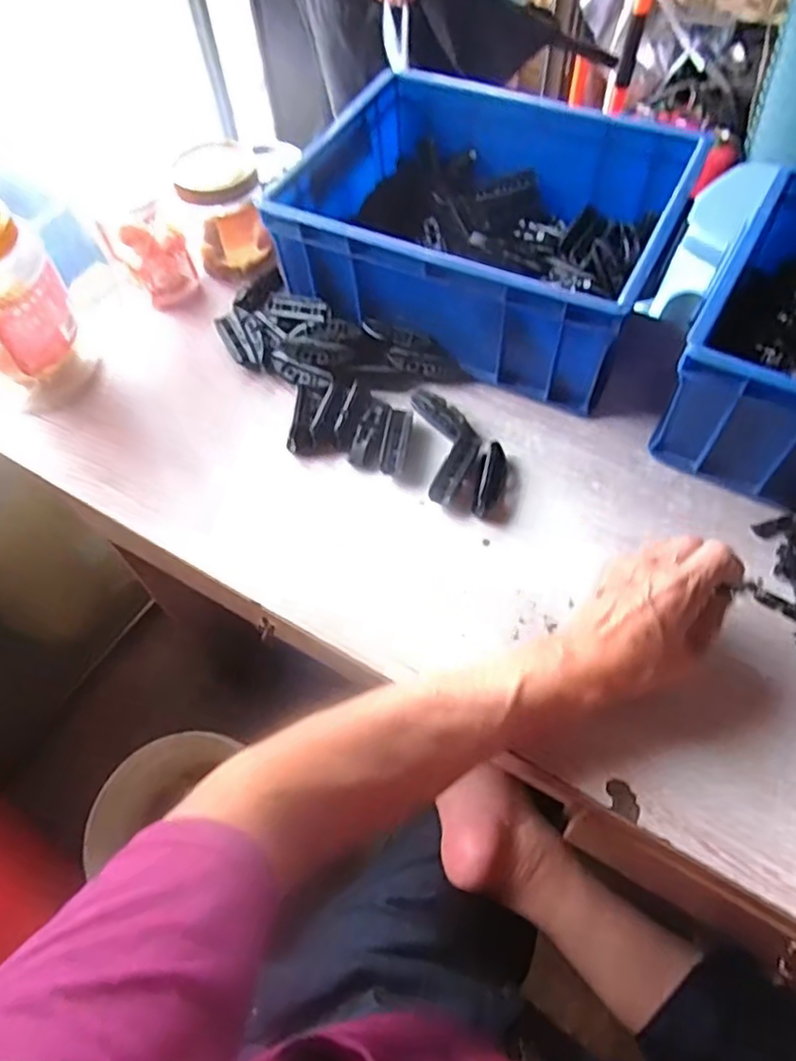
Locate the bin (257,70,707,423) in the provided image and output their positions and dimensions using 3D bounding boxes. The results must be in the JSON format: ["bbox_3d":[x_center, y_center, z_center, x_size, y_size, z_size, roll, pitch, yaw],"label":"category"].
[{"bbox_3d":[0.085,-0.297,0.624,0.327,0.109,0.270,22,63,15],"label":"bin"}]

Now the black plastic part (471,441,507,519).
[{"bbox_3d":[0.078,-0.044,0.545,0.023,0.018,0.066,11,61,9],"label":"black plastic part"}]

